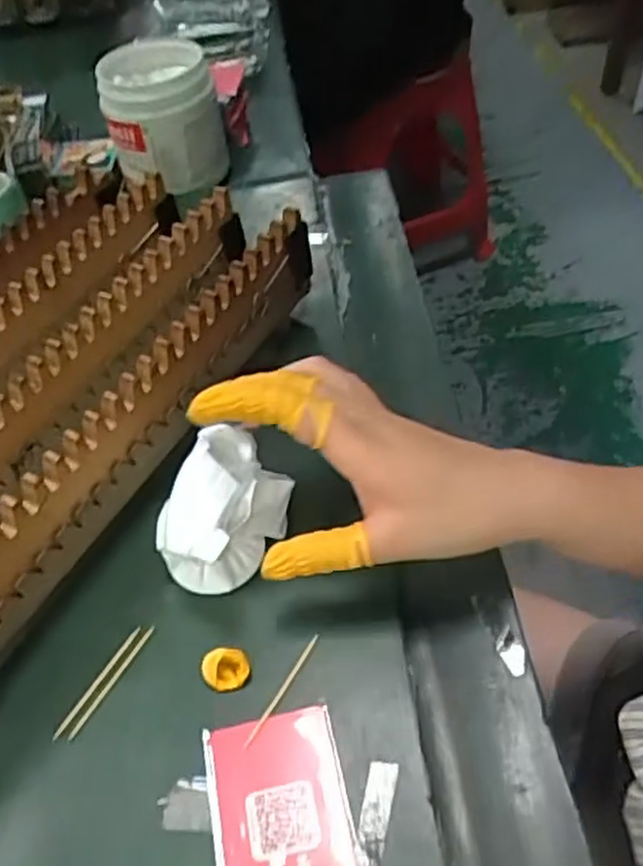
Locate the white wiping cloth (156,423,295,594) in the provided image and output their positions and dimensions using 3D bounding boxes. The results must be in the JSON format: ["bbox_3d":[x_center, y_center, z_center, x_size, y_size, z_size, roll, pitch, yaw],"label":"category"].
[{"bbox_3d":[-0.051,0.040,0.375,0.050,0.064,0.077,23,56,23],"label":"white wiping cloth"}]

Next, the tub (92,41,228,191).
[{"bbox_3d":[-0.136,-0.276,0.632,0.092,0.090,0.091,-3,50,4],"label":"tub"}]

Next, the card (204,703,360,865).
[{"bbox_3d":[-0.017,0.163,0.309,0.057,0.004,0.086,-13,50,-4],"label":"card"}]

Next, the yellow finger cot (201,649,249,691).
[{"bbox_3d":[-0.045,0.112,0.346,0.022,0.017,0.014,0,51,6],"label":"yellow finger cot"}]

